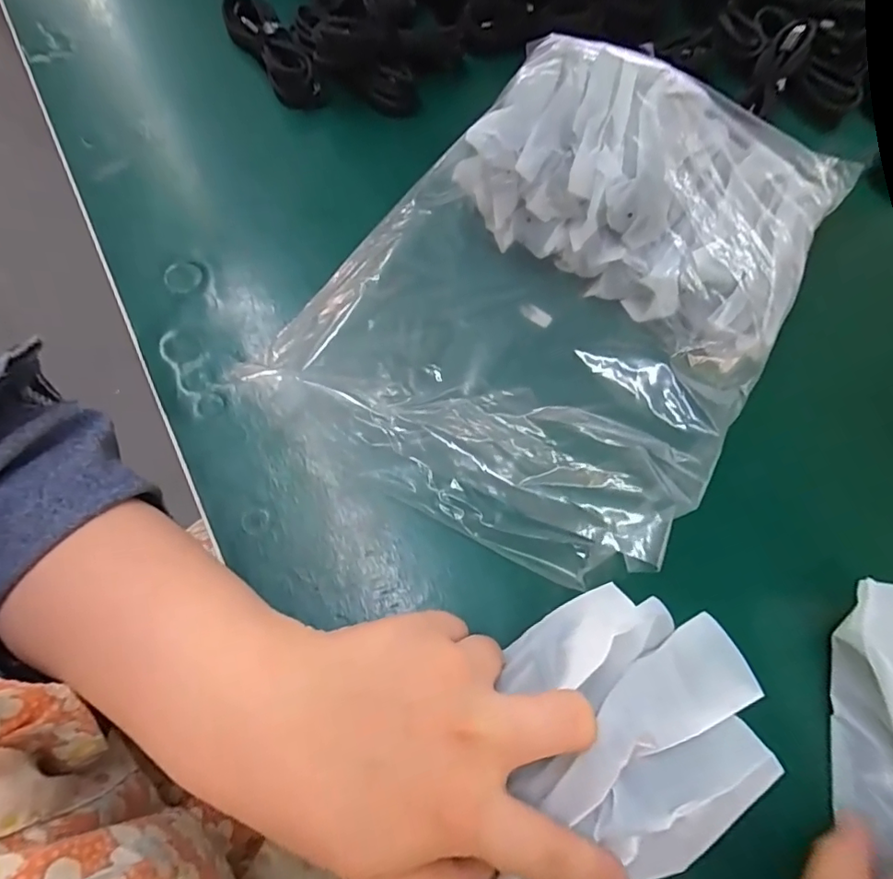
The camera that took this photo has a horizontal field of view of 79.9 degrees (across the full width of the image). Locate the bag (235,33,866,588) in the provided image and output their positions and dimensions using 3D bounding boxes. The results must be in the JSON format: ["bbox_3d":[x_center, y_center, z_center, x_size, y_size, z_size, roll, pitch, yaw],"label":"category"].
[{"bbox_3d":[0.087,-0.098,0.300,0.207,0.073,0.321,31,69,12],"label":"bag"}]

